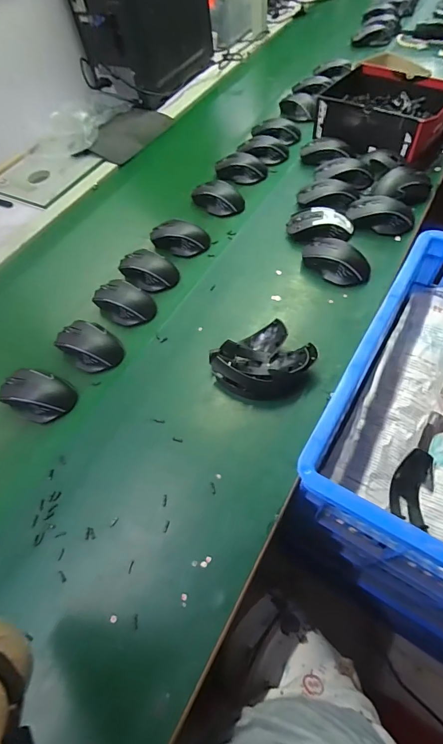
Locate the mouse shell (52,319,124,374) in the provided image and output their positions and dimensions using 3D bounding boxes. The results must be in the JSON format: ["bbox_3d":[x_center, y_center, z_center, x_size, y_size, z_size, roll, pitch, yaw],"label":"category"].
[{"bbox_3d":[-0.218,-0.046,0.604,0.112,0.035,0.073,22,63,19],"label":"mouse shell"}]

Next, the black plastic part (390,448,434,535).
[{"bbox_3d":[0.262,0.155,0.501,0.054,0.030,0.097,20,62,18],"label":"black plastic part"}]

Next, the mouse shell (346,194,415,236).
[{"bbox_3d":[0.295,-0.293,0.683,0.116,0.035,0.068,17,62,16],"label":"mouse shell"}]

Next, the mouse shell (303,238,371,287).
[{"bbox_3d":[0.197,-0.190,0.634,0.120,0.041,0.061,36,69,25],"label":"mouse shell"}]

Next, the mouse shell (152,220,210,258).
[{"bbox_3d":[-0.080,-0.263,0.717,0.110,0.031,0.074,17,62,17],"label":"mouse shell"}]

